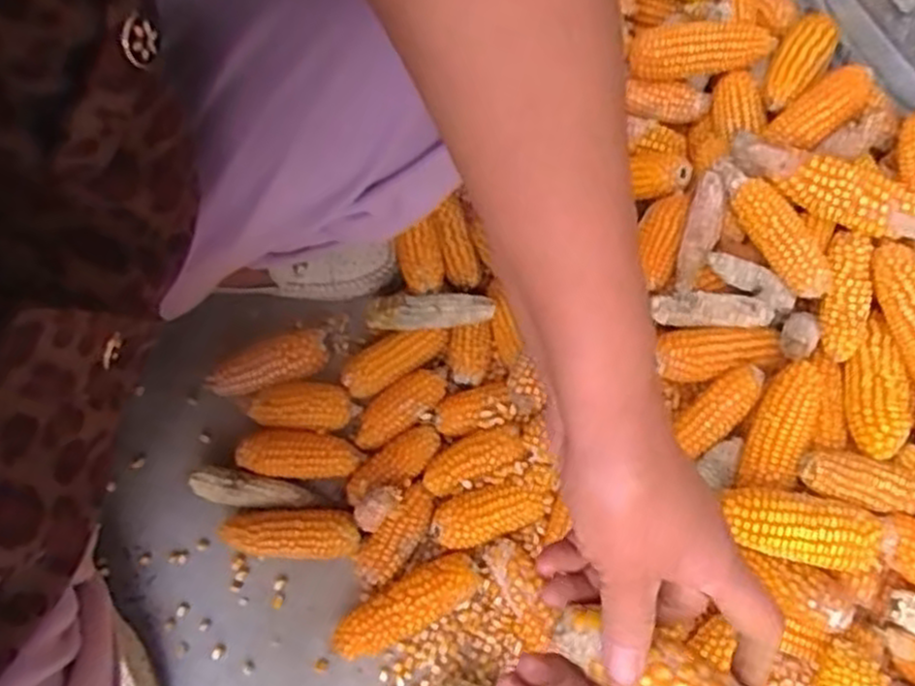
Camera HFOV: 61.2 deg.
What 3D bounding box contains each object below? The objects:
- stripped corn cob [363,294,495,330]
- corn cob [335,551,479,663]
[{"bbox_3d":[-0.022,-0.026,0.641,0.102,0.024,0.025,-1,68,0],"label":"stripped corn cob"},{"bbox_3d":[-0.039,0.201,0.591,0.117,0.031,0.040,-26,70,-9],"label":"corn cob"}]

